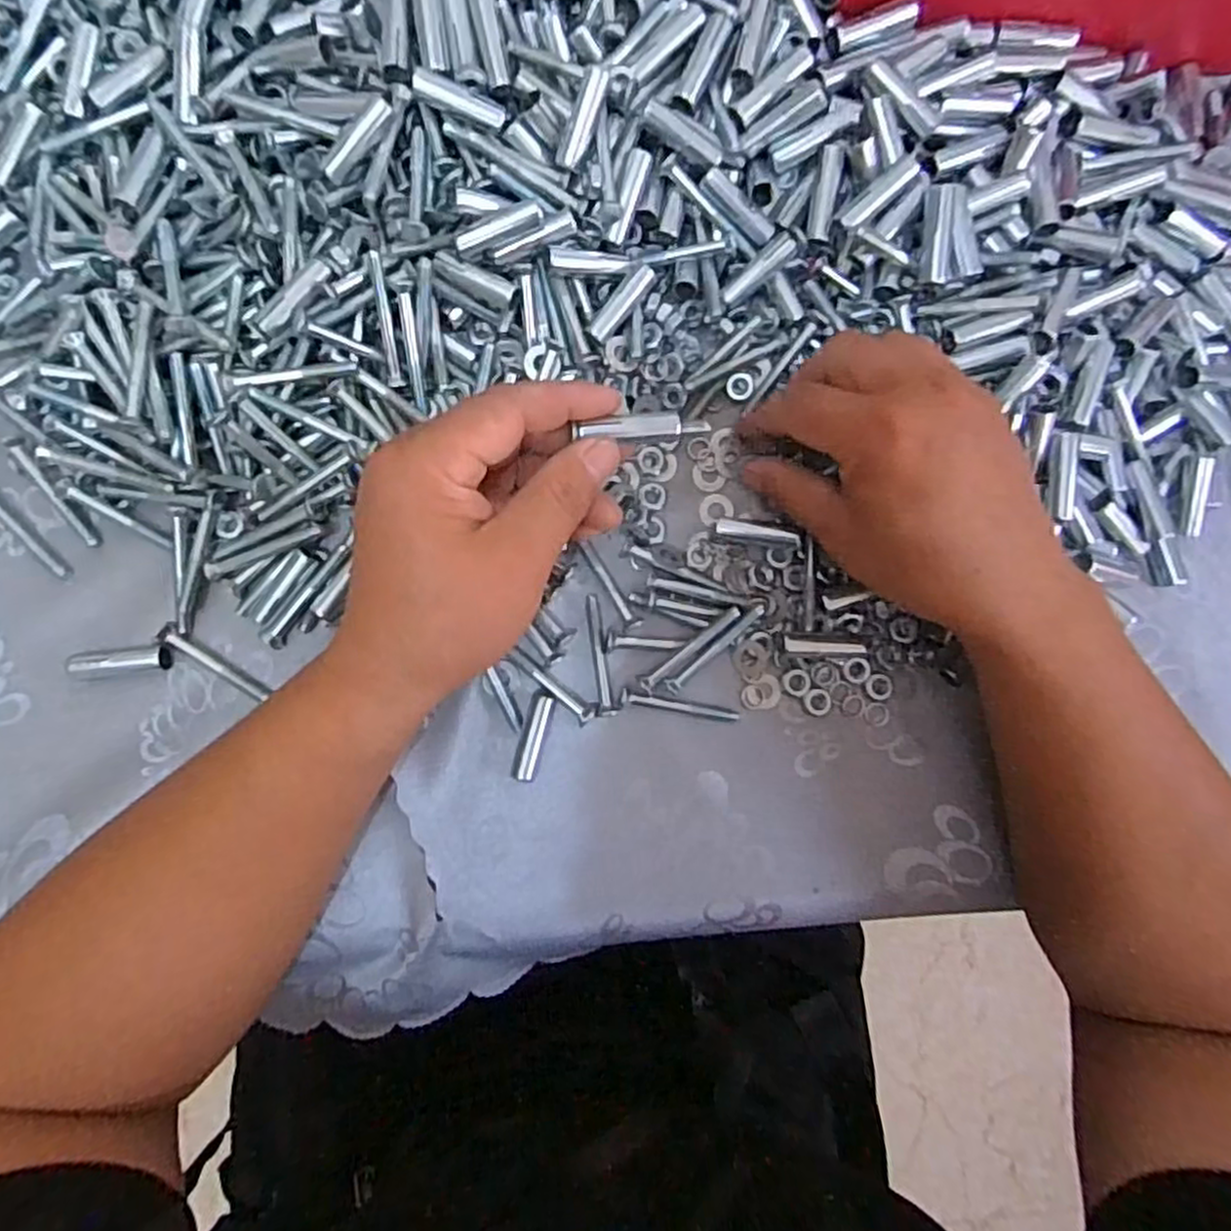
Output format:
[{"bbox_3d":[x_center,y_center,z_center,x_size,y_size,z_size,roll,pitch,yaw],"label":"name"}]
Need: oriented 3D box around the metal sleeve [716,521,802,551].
[{"bbox_3d":[0.067,-0.037,0.348,0.039,0.010,0.009,13,85,14],"label":"metal sleeve"}]

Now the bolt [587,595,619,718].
[{"bbox_3d":[-0.008,0.018,0.342,0.008,0.005,0.055,-10,87,-4],"label":"bolt"}]

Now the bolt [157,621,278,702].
[{"bbox_3d":[-0.177,0.021,0.329,0.054,0.008,0.007,35,85,0],"label":"bolt"}]

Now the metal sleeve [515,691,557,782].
[{"bbox_3d":[-0.036,0.054,0.336,0.010,0.007,0.041,15,85,-2],"label":"metal sleeve"}]

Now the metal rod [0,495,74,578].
[{"bbox_3d":[-0.264,-0.039,0.329,0.060,0.004,0.009,45,85,0],"label":"metal rod"}]

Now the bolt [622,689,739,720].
[{"bbox_3d":[0.030,0.042,0.340,0.055,0.004,0.005,10,85,-3],"label":"bolt"}]

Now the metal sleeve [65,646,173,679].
[{"bbox_3d":[-0.216,0.020,0.325,0.040,0.012,0.011,-7,86,-4],"label":"metal sleeve"}]

